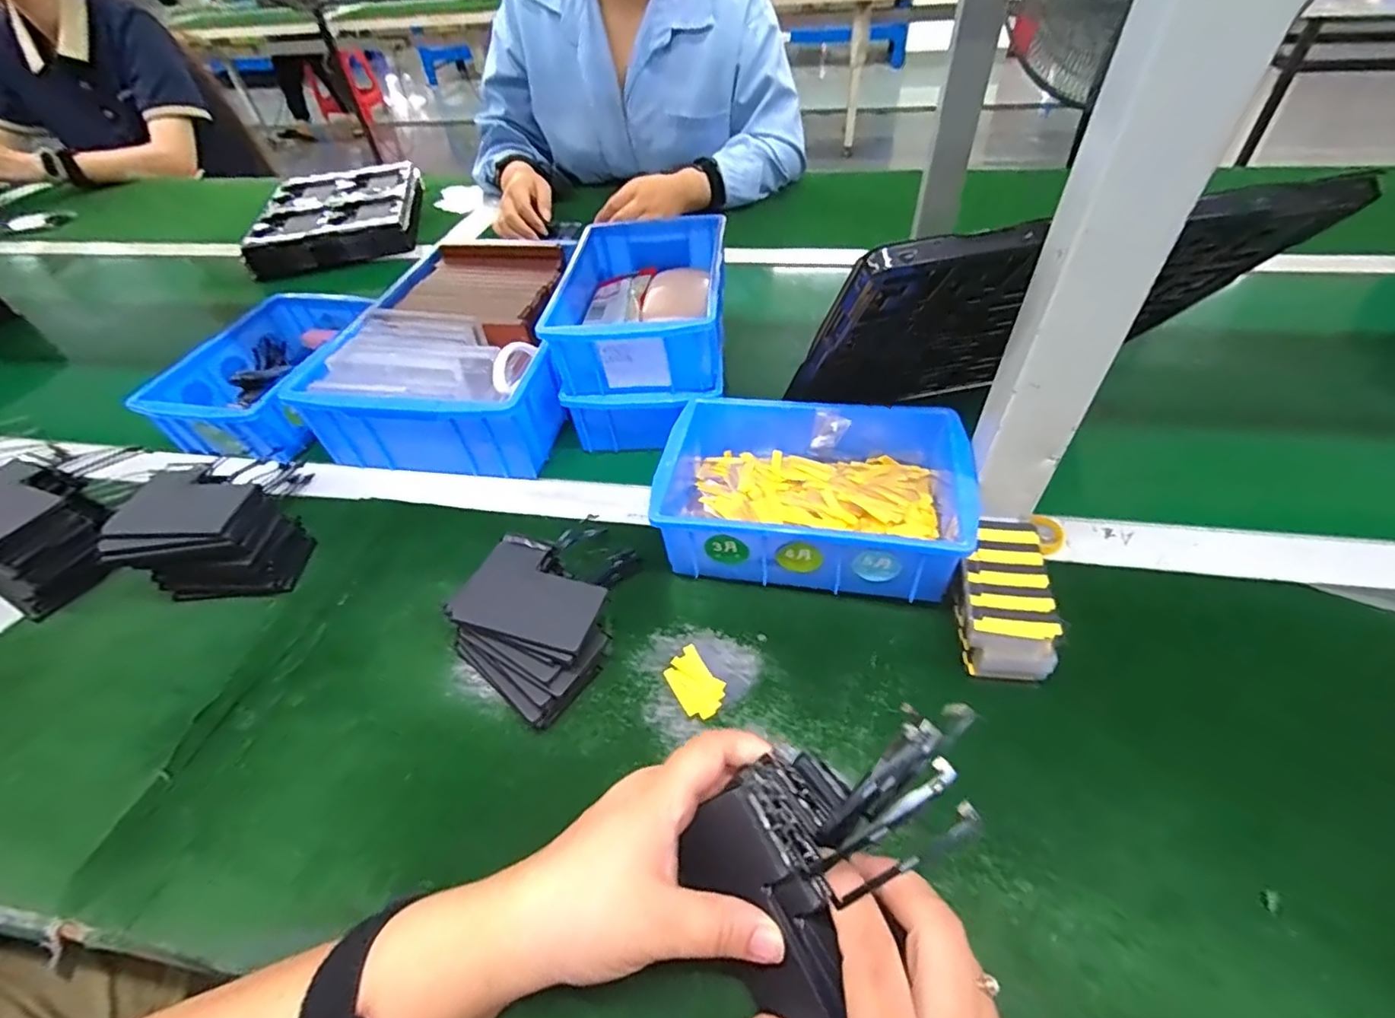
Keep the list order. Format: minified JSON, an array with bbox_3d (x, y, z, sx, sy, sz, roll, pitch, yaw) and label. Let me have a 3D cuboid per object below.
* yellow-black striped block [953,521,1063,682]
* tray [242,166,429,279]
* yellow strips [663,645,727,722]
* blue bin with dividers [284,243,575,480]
[{"bbox_3d":[0.184,0.054,0.359,0.051,0.041,0.095,9,49,13],"label":"yellow-black striped block"},{"bbox_3d":[-0.539,-0.449,0.902,0.224,0.047,0.302,-13,47,-7],"label":"tray"},{"bbox_3d":[-0.001,0.106,0.357,0.027,0.004,0.043,-31,52,-22],"label":"yellow strips"},{"bbox_3d":[-0.210,-0.146,0.555,0.200,0.090,0.255,4,48,9],"label":"blue bin with dividers"}]

